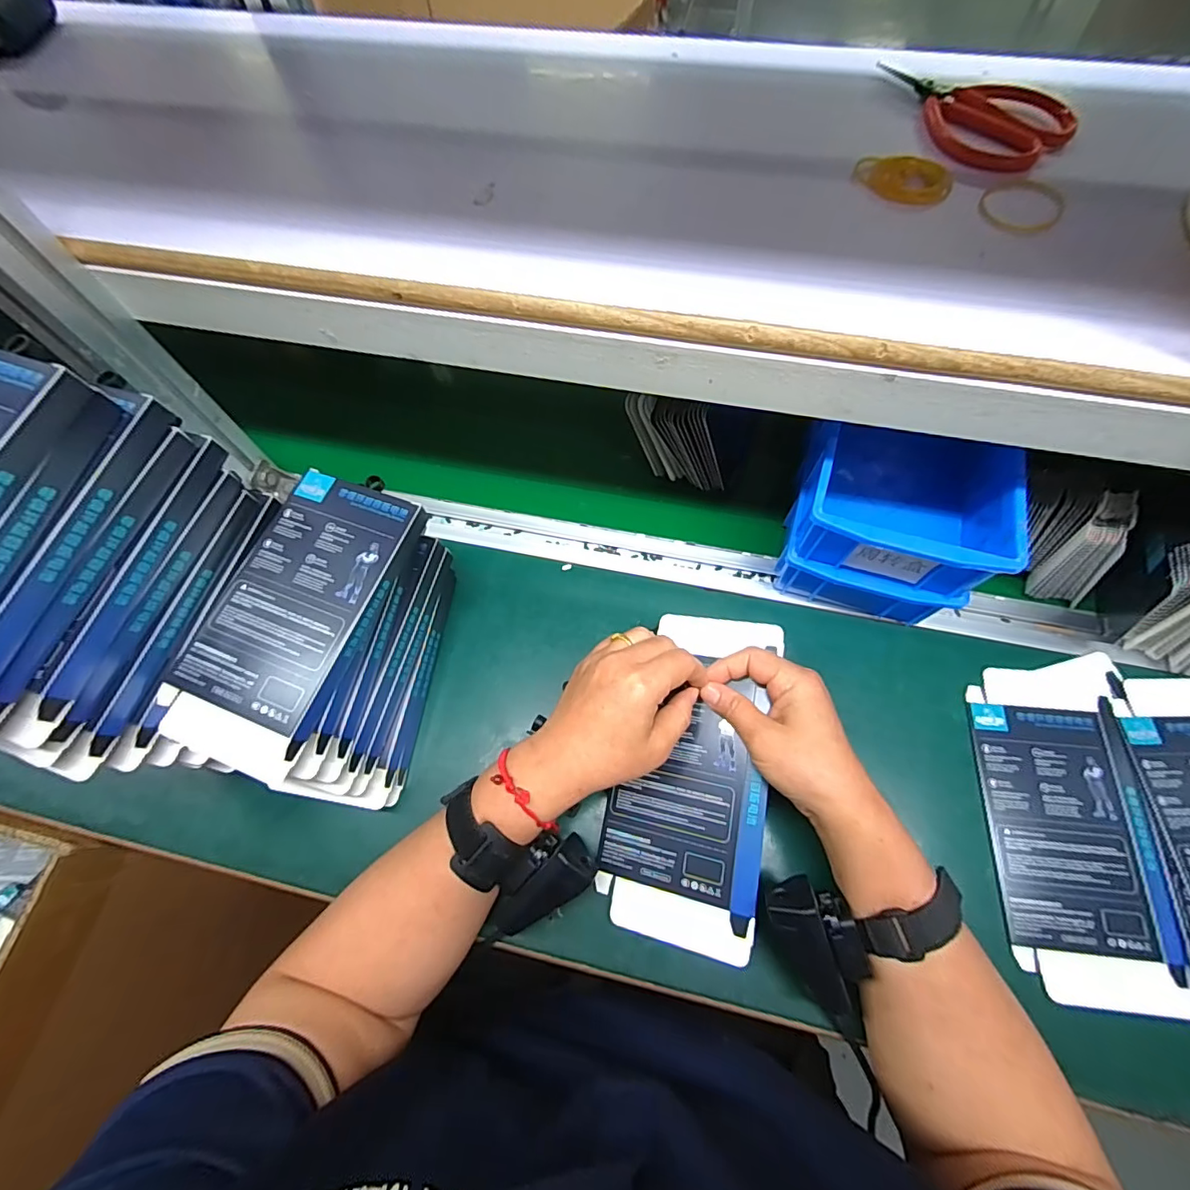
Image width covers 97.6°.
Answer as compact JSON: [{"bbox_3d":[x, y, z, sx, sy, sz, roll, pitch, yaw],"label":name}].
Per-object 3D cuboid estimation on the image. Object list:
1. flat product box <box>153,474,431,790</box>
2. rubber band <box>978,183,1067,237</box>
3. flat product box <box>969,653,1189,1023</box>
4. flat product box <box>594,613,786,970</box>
[{"bbox_3d":[-0.195,0.010,0.338,0.092,0.019,0.191,18,68,9],"label":"flat product box"},{"bbox_3d":[0.253,-0.231,0.309,0.044,0.005,0.050,37,72,16],"label":"rubber band"},{"bbox_3d":[0.350,0.159,0.384,0.112,0.007,0.237,7,66,5],"label":"flat product box"},{"bbox_3d":[0.070,0.125,0.377,0.107,0.007,0.223,6,75,21],"label":"flat product box"}]

